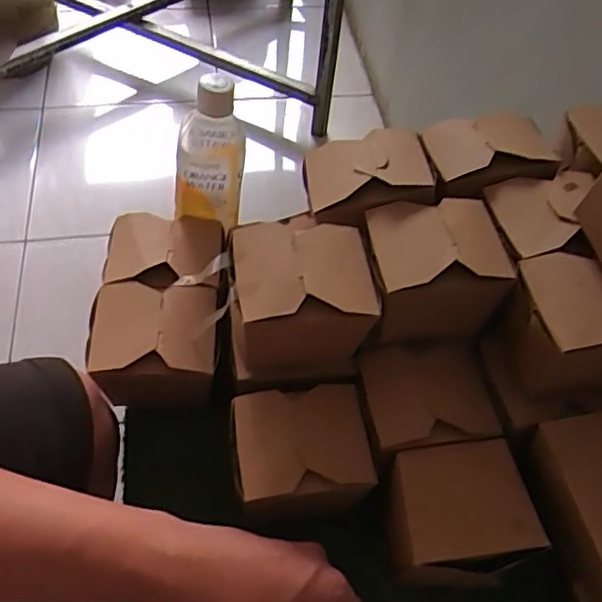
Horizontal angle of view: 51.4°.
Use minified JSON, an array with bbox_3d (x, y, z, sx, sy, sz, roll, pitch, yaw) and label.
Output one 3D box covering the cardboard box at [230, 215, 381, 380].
[{"bbox_3d":[-0.002,0.001,0.477,0.104,0.098,0.087,1,54,-4],"label":"cardboard box"}]

